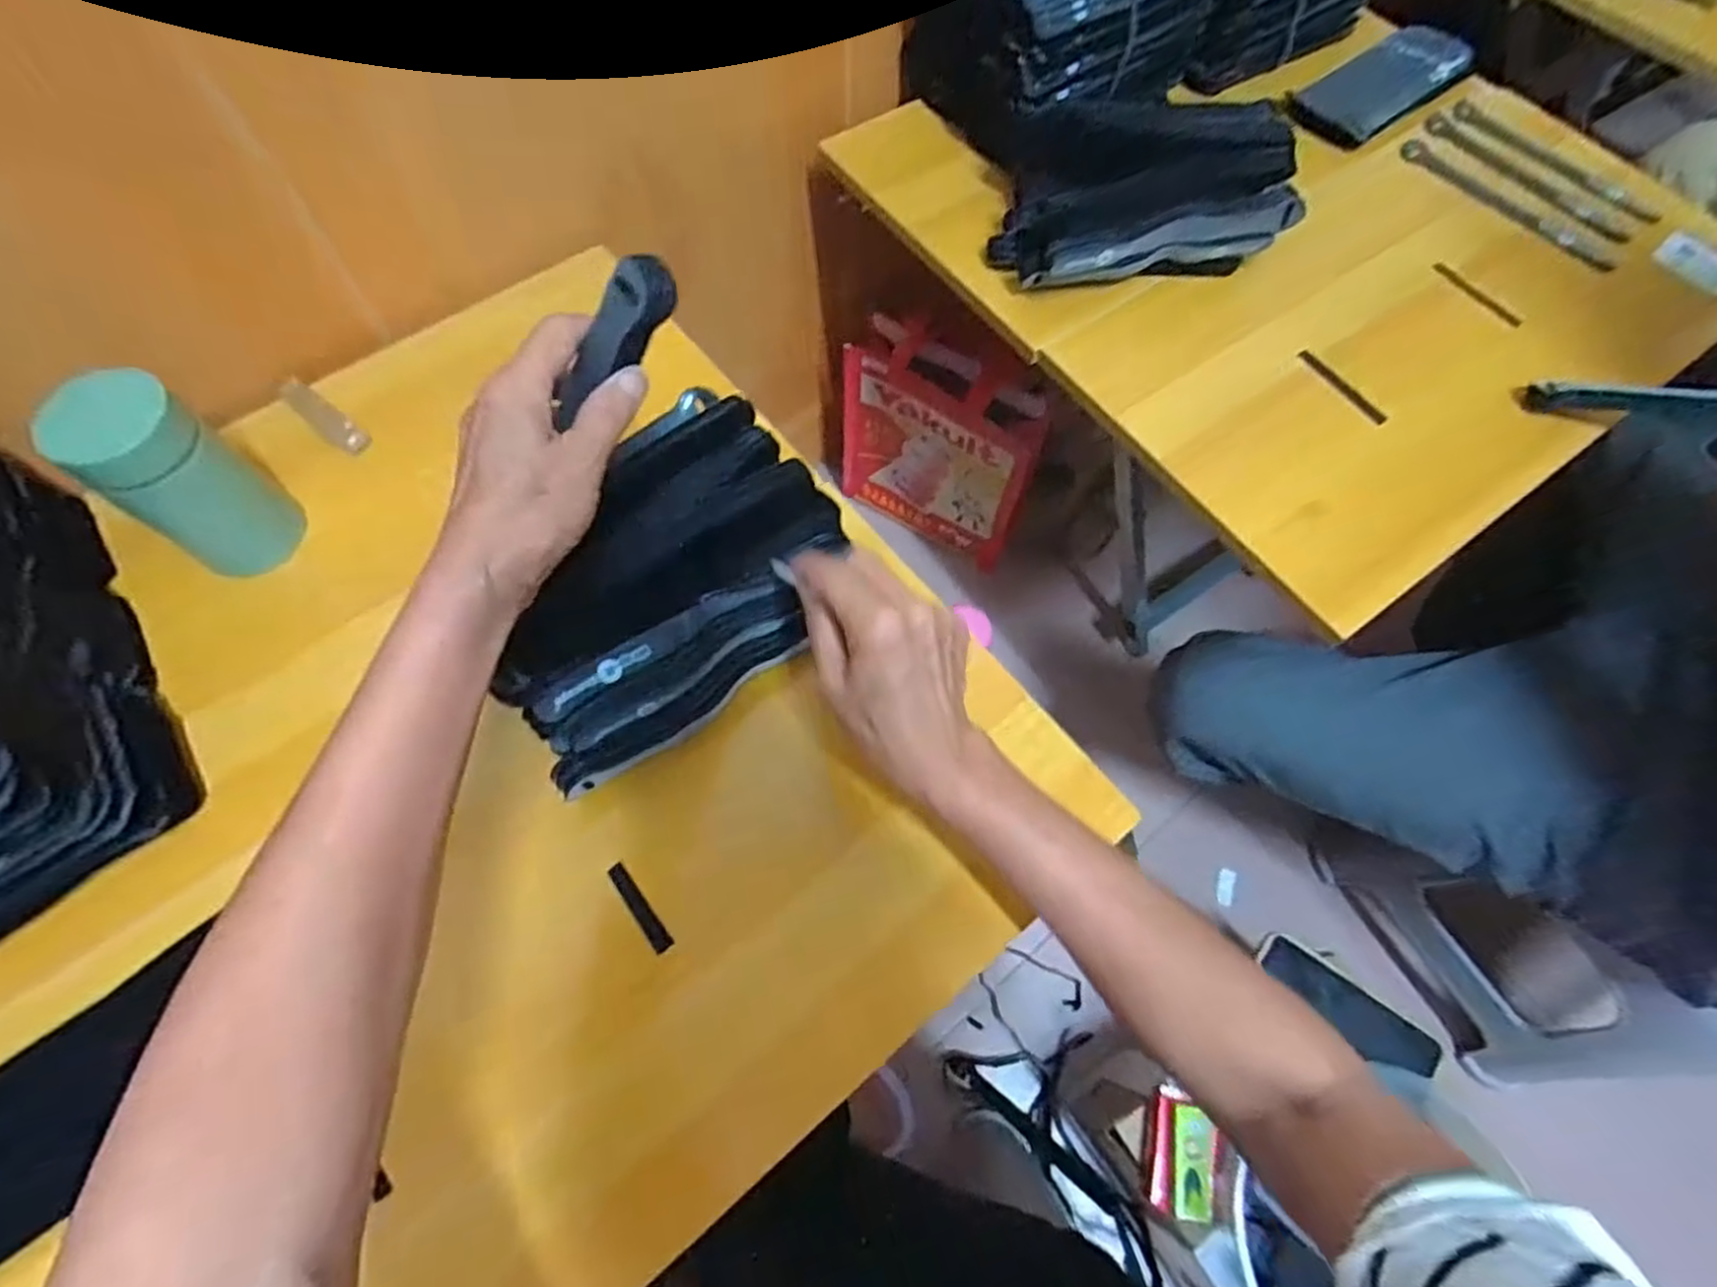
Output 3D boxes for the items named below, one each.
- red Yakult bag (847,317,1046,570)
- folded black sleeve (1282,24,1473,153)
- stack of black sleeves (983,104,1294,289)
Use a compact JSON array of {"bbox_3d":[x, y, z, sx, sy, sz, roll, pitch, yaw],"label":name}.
[{"bbox_3d":[0.096,-0.242,0.942,0.243,0.290,0.059,30,69,9],"label":"red Yakult bag"},{"bbox_3d":[0.484,-0.516,0.696,0.202,0.019,0.076,-34,73,-16],"label":"folded black sleeve"},{"bbox_3d":[0.228,-0.351,0.596,0.246,0.069,0.134,-13,68,-8],"label":"stack of black sleeves"}]

